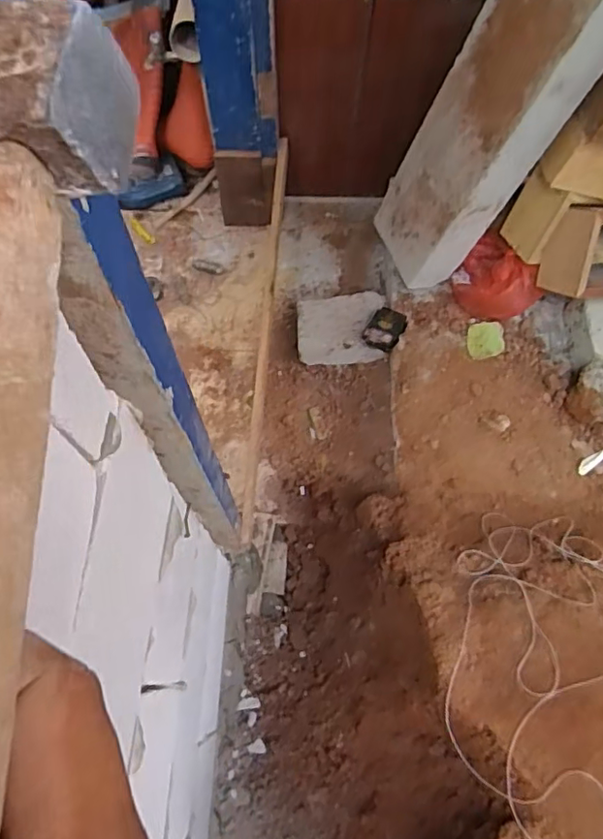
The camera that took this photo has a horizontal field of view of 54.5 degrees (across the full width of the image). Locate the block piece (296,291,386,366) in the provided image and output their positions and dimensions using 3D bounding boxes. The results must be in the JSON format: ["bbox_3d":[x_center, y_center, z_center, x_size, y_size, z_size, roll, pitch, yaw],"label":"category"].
[{"bbox_3d":[0.086,-0.204,1.327,0.197,0.085,0.172,-1,69,-1],"label":"block piece"}]

